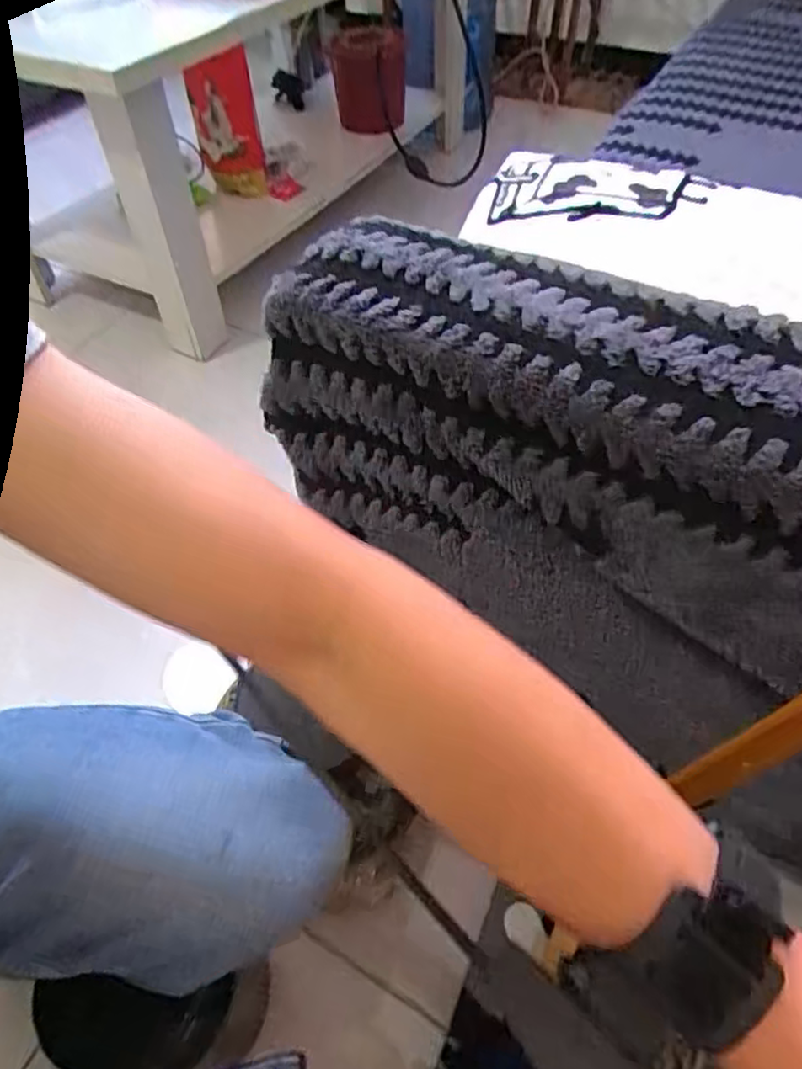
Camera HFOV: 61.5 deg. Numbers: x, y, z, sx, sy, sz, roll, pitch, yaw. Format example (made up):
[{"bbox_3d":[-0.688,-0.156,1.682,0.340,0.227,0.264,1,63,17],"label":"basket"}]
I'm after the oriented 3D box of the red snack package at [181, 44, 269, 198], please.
[{"bbox_3d":[-0.367,-0.854,1.417,0.160,0.279,0.047,16,56,18],"label":"red snack package"}]

